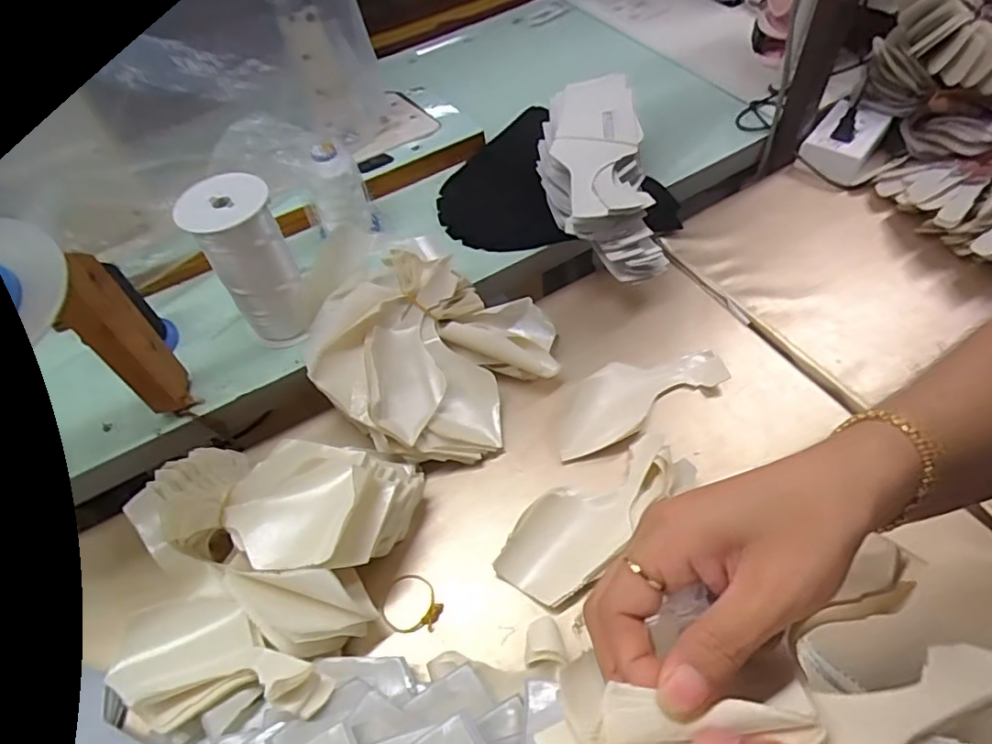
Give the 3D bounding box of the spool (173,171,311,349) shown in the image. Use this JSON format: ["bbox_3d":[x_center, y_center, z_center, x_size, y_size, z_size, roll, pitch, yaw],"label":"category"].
[{"bbox_3d":[-0.232,-0.100,0.579,0.075,0.158,0.081,-24,56,-13],"label":"spool"}]

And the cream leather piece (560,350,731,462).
[{"bbox_3d":[0.132,0.018,0.581,0.182,0.011,0.076,-27,56,-14],"label":"cream leather piece"}]

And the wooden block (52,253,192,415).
[{"bbox_3d":[-0.311,-0.021,0.517,0.026,0.187,0.058,12,56,14],"label":"wooden block"}]

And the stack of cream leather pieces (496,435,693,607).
[{"bbox_3d":[0.084,0.118,0.509,0.183,0.013,0.077,-37,59,-21],"label":"stack of cream leather pieces"}]

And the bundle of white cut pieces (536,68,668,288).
[{"bbox_3d":[0.112,-0.211,0.641,0.108,0.086,0.240,-9,72,-3],"label":"bundle of white cut pieces"}]

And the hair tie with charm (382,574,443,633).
[{"bbox_3d":[-0.068,0.188,0.483,0.049,0.007,0.046,-2,54,3],"label":"hair tie with charm"}]

